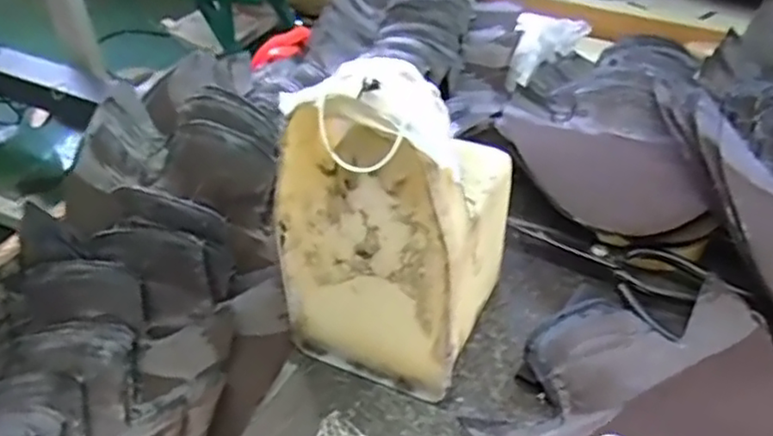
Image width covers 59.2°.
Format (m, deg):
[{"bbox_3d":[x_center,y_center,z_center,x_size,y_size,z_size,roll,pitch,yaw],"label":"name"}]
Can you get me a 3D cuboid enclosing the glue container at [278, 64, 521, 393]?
[{"bbox_3d":[0.009,-0.007,0.423,0.119,0.211,0.115,15,42,18],"label":"glue container"}]

